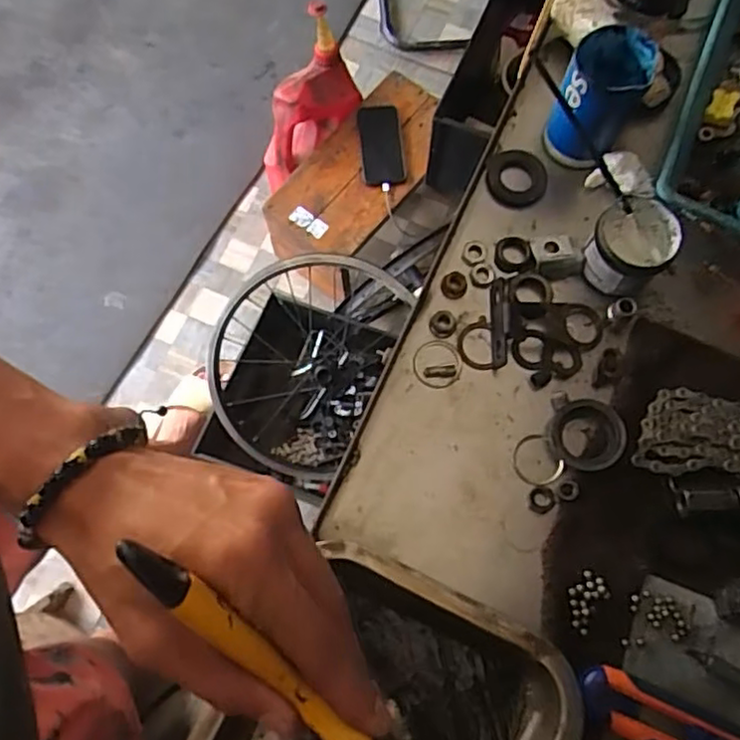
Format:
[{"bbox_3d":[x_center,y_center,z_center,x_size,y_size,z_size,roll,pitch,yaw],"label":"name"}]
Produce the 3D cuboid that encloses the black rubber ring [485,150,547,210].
[{"bbox_3d":[0.111,-0.147,0.511,0.045,0.009,0.047,-1,72,2],"label":"black rubber ring"}]

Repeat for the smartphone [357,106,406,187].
[{"bbox_3d":[0.020,-0.430,1.281,0.080,0.013,0.174,-5,73,-2],"label":"smartphone"}]

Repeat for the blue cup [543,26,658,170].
[{"bbox_3d":[0.162,-0.192,0.481,0.052,0.089,0.059,24,75,10],"label":"blue cup"}]

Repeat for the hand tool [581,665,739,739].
[{"bbox_3d":[0.194,0.213,0.385,0.148,0.016,0.031,22,75,9],"label":"hand tool"}]

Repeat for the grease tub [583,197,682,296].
[{"bbox_3d":[0.180,-0.084,0.469,0.052,0.046,0.055,-1,72,2],"label":"grease tub"}]

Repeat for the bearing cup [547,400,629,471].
[{"bbox_3d":[0.143,0.043,0.442,0.043,0.019,0.045,-1,72,2],"label":"bearing cup"}]

